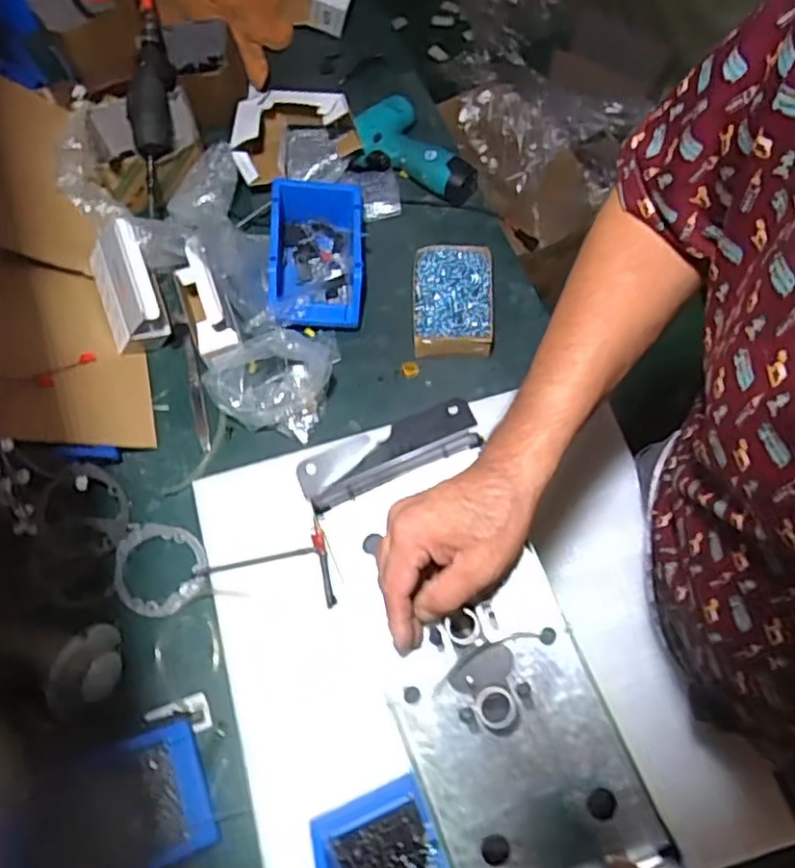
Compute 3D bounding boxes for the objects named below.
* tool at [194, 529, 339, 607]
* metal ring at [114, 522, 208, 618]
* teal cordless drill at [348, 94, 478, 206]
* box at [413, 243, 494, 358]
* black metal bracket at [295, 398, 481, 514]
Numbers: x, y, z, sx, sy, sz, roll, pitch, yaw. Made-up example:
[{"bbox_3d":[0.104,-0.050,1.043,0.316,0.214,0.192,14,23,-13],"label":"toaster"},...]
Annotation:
[{"bbox_3d":[-0.146,0.169,0.742,0.151,0.017,0.089,-18,69,-4],"label":"tool"},{"bbox_3d":[-0.275,0.155,0.761,0.110,0.007,0.101,-1,69,2],"label":"metal ring"},{"bbox_3d":[0.009,-0.386,0.935,0.130,0.051,0.186,-30,70,-9],"label":"teal cordless drill"},{"bbox_3d":[0.071,-0.166,0.852,0.097,0.061,0.143,0,69,3],"label":"box"},{"bbox_3d":[-0.006,0.019,0.501,0.136,0.044,0.037,-23,70,-6],"label":"black metal bracket"}]

